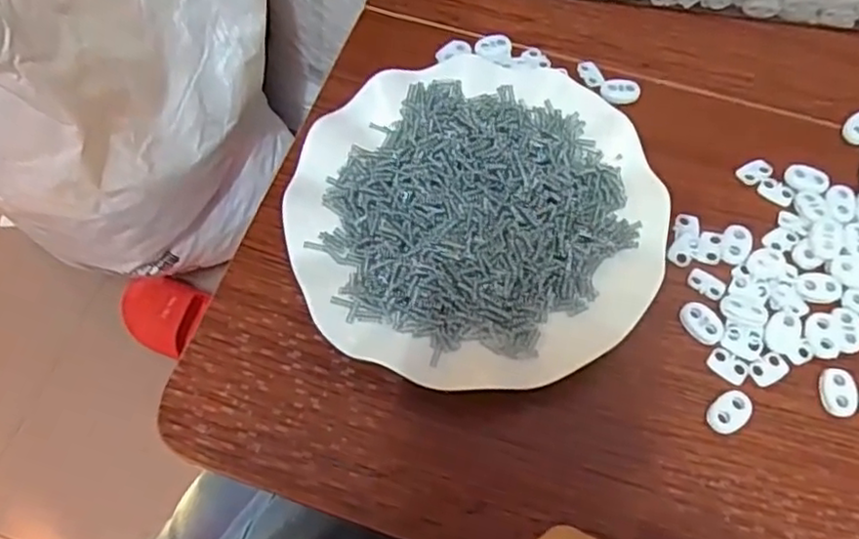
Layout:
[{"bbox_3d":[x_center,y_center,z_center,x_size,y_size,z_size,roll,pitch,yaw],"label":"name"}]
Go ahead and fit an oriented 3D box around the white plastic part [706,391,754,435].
[{"bbox_3d":[0.139,0.067,0.310,0.022,0.007,0.017,-38,71,-16],"label":"white plastic part"}]

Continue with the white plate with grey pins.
[{"bbox_3d":[0.024,-0.029,0.344,0.180,0.024,0.182,0,65,0],"label":"white plate with grey pins"}]

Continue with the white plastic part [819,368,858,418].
[{"bbox_3d":[0.192,0.057,0.312,0.015,0.004,0.021,11,66,6],"label":"white plastic part"}]

